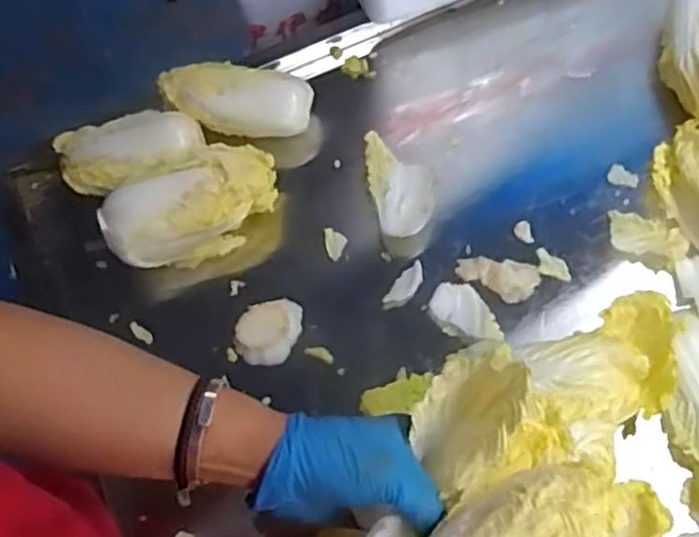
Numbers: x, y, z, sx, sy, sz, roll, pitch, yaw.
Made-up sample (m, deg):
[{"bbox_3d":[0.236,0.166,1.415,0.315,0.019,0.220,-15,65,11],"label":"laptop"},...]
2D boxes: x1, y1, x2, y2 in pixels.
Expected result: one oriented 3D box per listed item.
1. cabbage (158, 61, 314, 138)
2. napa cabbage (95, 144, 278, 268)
[{"bbox_3d":[-0.093,-0.139,0.603,0.121,0.038,0.042,5,64,8],"label":"cabbage"},{"bbox_3d":[-0.119,-0.046,0.567,0.133,0.057,0.062,-26,64,-8],"label":"napa cabbage"}]

